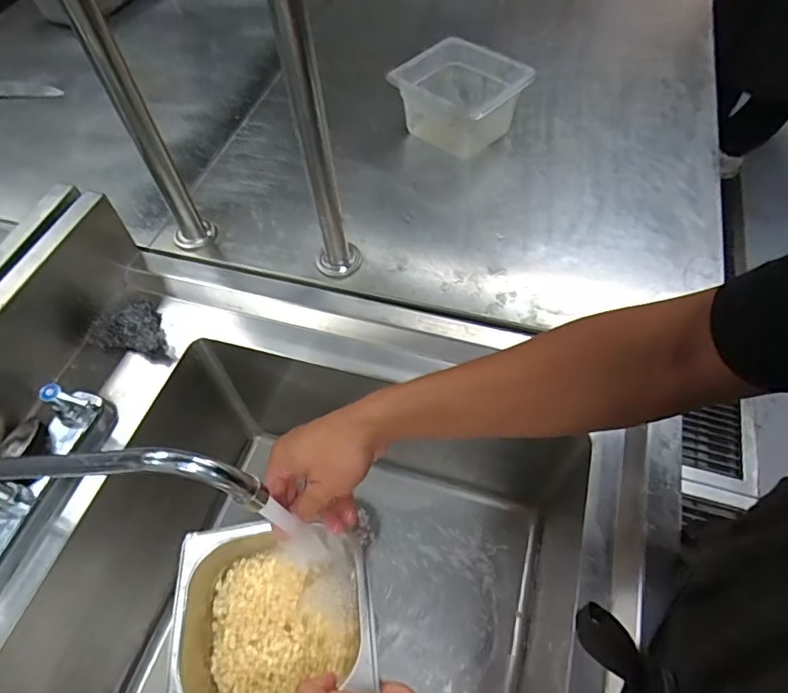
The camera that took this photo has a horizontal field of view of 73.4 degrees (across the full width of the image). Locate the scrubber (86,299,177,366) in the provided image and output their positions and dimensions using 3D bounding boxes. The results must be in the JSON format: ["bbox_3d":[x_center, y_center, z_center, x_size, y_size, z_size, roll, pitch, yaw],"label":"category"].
[{"bbox_3d":[-0.331,-0.023,0.686,0.104,0.052,0.071,8,58,9],"label":"scrubber"}]

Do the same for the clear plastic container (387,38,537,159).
[{"bbox_3d":[0.102,-0.379,0.811,0.177,0.092,0.146,32,64,22],"label":"clear plastic container"}]

